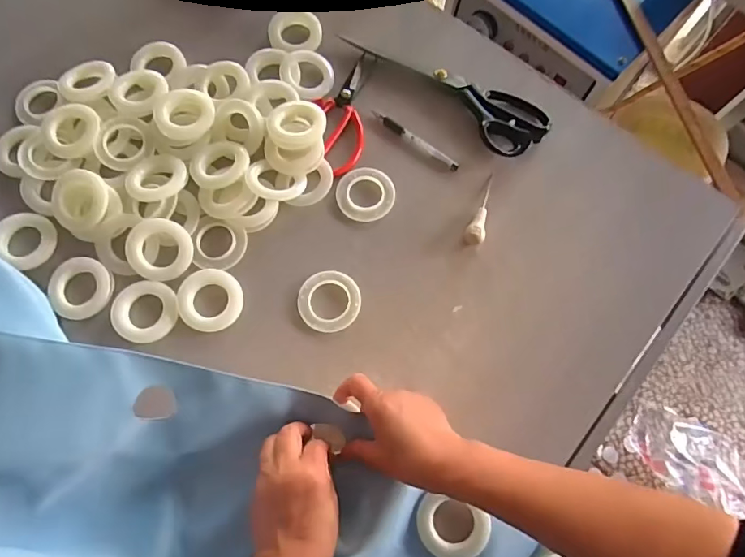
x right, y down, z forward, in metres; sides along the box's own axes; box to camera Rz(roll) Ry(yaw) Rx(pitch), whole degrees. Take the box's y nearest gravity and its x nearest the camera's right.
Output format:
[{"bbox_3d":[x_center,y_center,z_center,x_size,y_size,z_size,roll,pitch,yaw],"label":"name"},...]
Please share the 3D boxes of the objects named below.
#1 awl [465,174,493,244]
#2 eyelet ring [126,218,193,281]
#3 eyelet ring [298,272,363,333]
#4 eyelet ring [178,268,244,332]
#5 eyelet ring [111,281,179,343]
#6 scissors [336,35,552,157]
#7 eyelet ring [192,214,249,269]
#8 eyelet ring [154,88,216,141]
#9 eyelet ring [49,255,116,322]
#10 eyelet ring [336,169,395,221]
[{"bbox_3d":[0.134,-0.082,0.567,0.022,0.017,0.094,23,74,7],"label":"awl"},{"bbox_3d":[-0.242,-0.033,0.548,0.069,0.006,0.068,-1,93,-14],"label":"eyelet ring"},{"bbox_3d":[-0.049,0.026,0.544,0.069,0.006,0.069,0,73,0],"label":"eyelet ring"},{"bbox_3d":[-0.182,0.024,0.540,0.069,0.011,0.068,0,73,0],"label":"eyelet ring"},{"bbox_3d":[-0.254,0.036,0.535,0.072,0.005,0.068,0,73,0],"label":"eyelet ring"},{"bbox_3d":[0.102,-0.260,0.620,0.276,0.022,0.092,42,77,12],"label":"scissors"},{"bbox_3d":[-0.180,-0.040,0.561,0.061,0.009,0.060,0,73,0],"label":"eyelet ring"},{"bbox_3d":[-0.227,-0.199,0.588,0.064,0.029,0.063,0,73,0],"label":"eyelet ring"},{"bbox_3d":[-0.330,0.011,0.539,0.067,0.017,0.068,0,73,0],"label":"eyelet ring"},{"bbox_3d":[-0.008,-0.102,0.585,0.069,0.007,0.067,0,73,0],"label":"eyelet ring"}]

